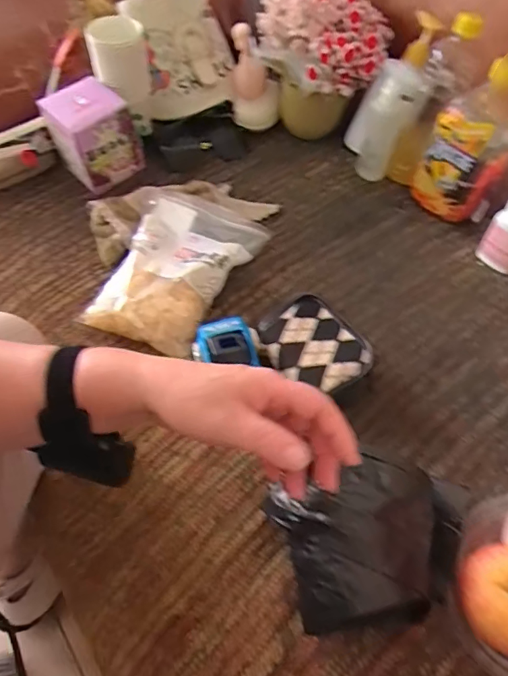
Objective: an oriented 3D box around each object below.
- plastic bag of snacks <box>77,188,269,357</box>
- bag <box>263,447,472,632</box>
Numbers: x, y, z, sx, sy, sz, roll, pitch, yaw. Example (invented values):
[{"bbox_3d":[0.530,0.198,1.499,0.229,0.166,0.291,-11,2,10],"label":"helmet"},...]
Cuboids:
[{"bbox_3d":[-0.096,-0.086,0.605,0.168,0.048,0.229,14,59,14],"label":"plastic bag of snacks"},{"bbox_3d":[0.107,0.171,0.403,0.167,0.080,0.115,-11,56,-2],"label":"bag"}]

